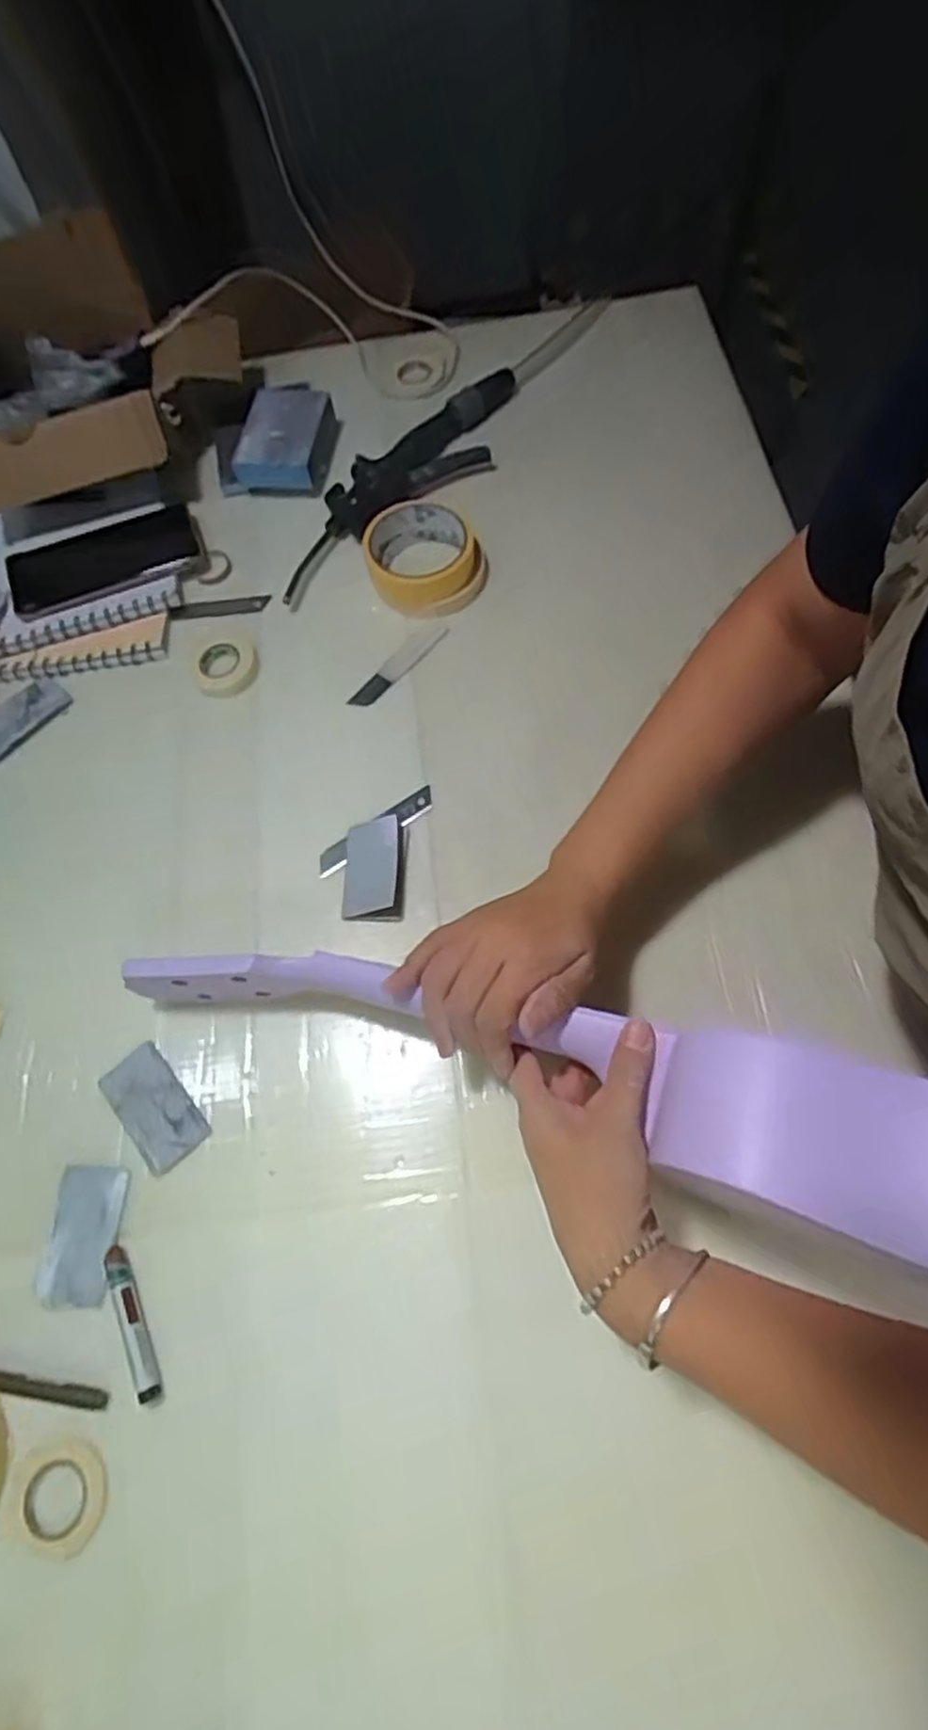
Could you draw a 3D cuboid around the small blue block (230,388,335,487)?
[{"bbox_3d":[-0.156,-0.380,0.662,0.069,0.031,0.096,9,69,9],"label":"small blue block"}]

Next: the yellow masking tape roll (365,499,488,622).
[{"bbox_3d":[-0.030,-0.250,0.610,0.096,0.038,0.090,-11,66,-2],"label":"yellow masking tape roll"}]

